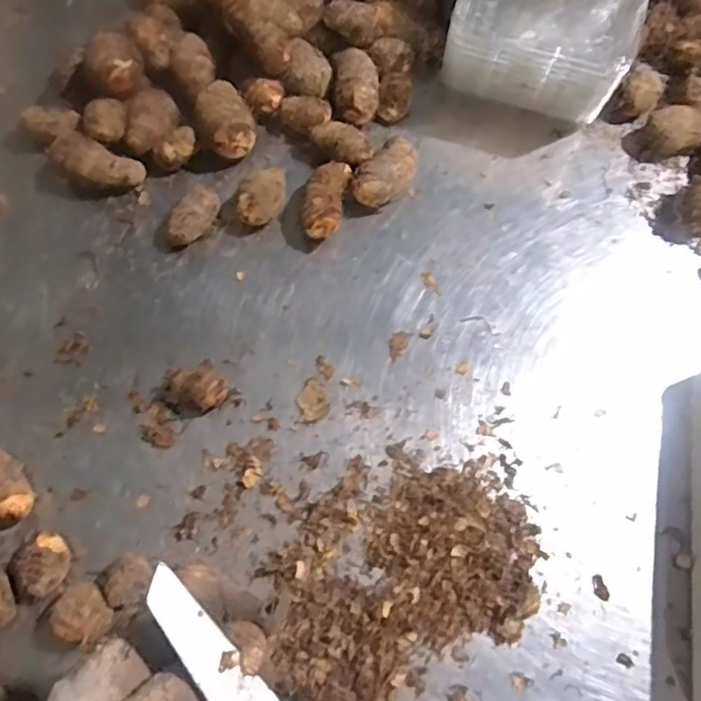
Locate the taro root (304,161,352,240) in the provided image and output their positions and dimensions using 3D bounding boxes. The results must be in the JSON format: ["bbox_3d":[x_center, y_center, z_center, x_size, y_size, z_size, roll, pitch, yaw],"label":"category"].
[{"bbox_3d":[-0.025,-0.147,0.615,0.038,0.043,0.080,12,70,3],"label":"taro root"}]

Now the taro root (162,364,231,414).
[{"bbox_3d":[-0.139,0.034,0.546,0.046,0.036,0.049,1,70,-2],"label":"taro root"}]

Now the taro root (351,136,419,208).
[{"bbox_3d":[0.038,-0.177,0.624,0.044,0.042,0.081,37,73,11],"label":"taro root"}]

